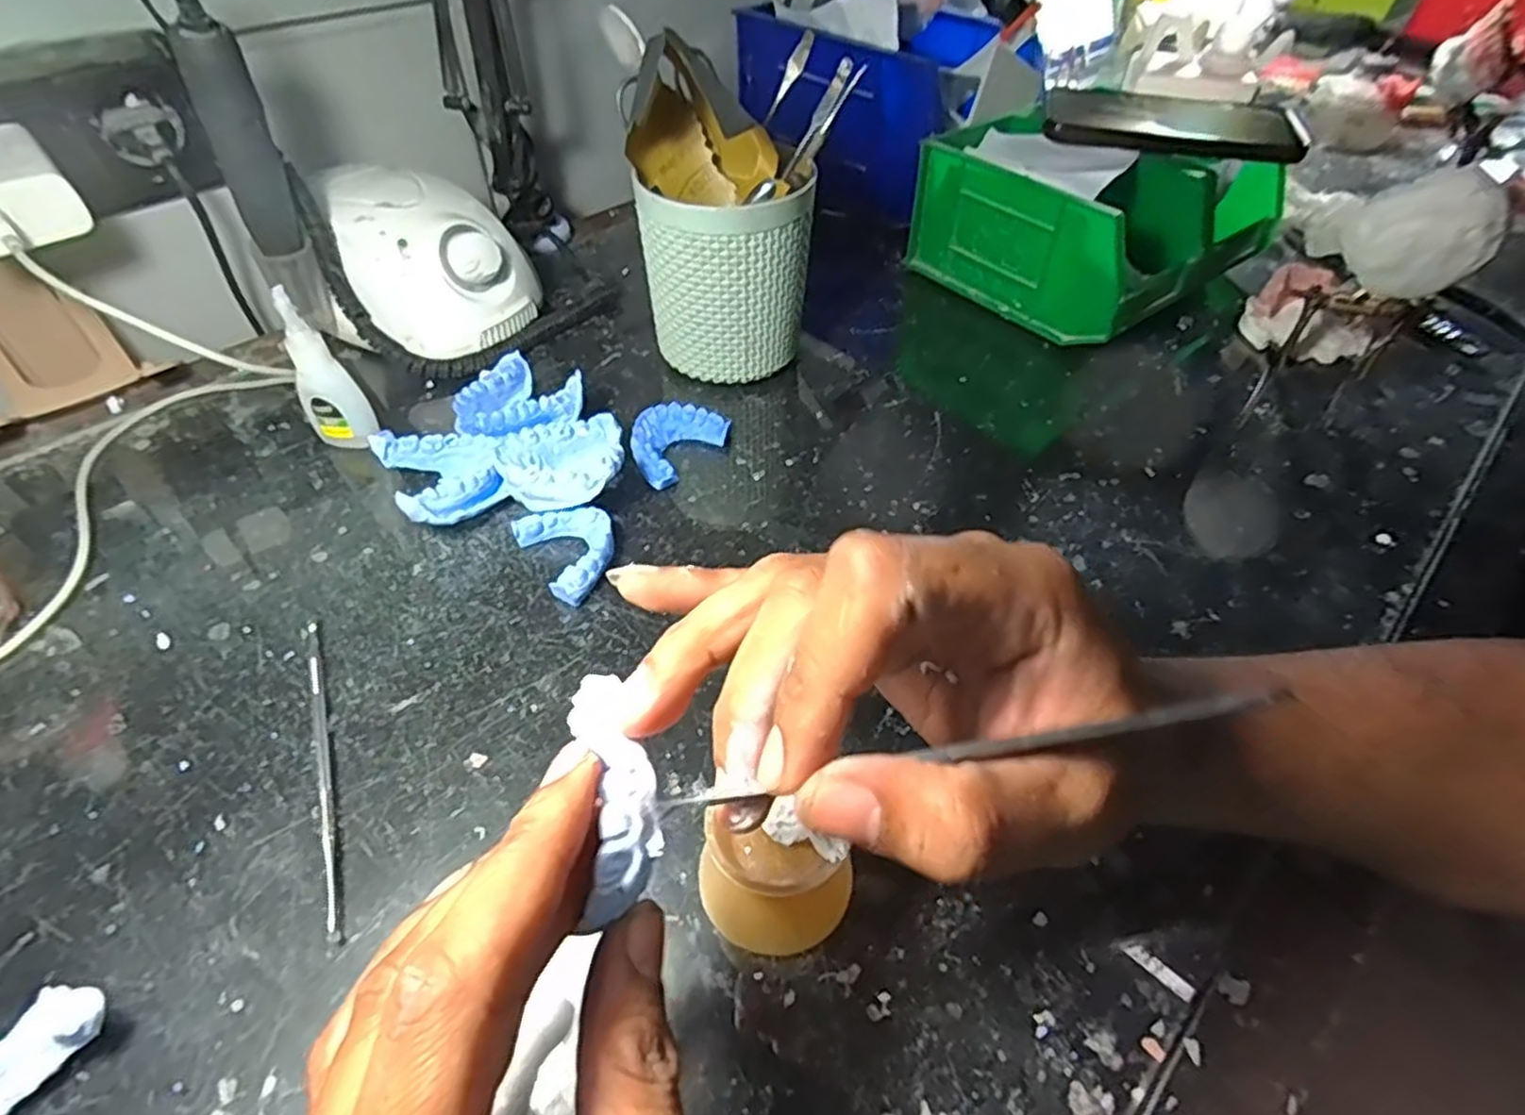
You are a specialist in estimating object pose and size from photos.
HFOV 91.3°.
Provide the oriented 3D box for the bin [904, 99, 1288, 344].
[{"bbox_3d":[0.235,-0.244,0.526,0.203,0.089,0.172,-30,55,-25],"label":"bin"}]

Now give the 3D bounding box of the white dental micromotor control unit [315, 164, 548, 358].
[{"bbox_3d":[-0.205,-0.187,0.472,0.108,0.083,0.120,-23,52,-20],"label":"white dental micromotor control unit"}]

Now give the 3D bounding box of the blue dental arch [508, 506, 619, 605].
[{"bbox_3d":[-0.089,-0.005,0.353,0.039,0.016,0.055,-27,54,-23],"label":"blue dental arch"}]

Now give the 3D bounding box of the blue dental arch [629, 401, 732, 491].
[{"bbox_3d":[-0.051,-0.065,0.409,0.042,0.017,0.057,30,54,23],"label":"blue dental arch"}]

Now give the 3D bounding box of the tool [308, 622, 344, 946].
[{"bbox_3d":[-0.167,0.078,0.284,0.005,0.006,0.137,-19,51,-17],"label":"tool"}]

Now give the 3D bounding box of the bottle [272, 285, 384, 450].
[{"bbox_3d":[-0.225,-0.093,0.383,0.023,0.086,0.024,28,53,22],"label":"bottle"}]

